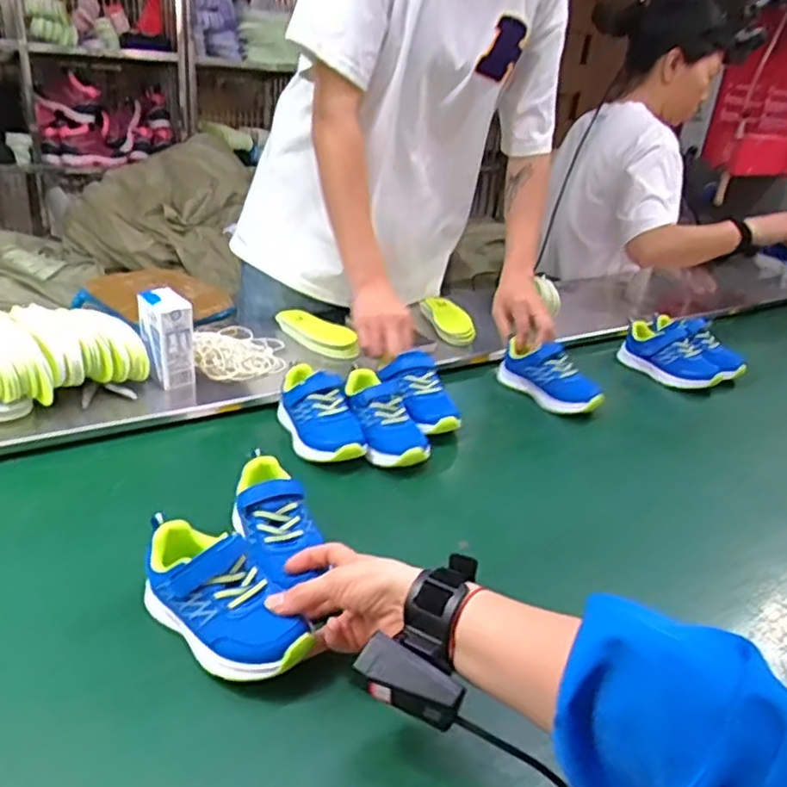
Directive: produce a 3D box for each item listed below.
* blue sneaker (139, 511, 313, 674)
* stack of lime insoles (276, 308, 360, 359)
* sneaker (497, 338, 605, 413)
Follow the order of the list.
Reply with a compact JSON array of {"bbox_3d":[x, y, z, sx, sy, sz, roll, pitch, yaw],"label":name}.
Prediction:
[{"bbox_3d":[-0.137,0.159,0.528,0.166,0.070,0.059,30,36,29],"label":"blue sneaker"},{"bbox_3d":[-0.111,-0.089,1.010,0.178,0.030,0.041,28,32,34],"label":"stack of lime insoles"},{"bbox_3d":[0.222,-0.025,0.986,0.068,0.068,0.159,-16,33,-35],"label":"sneaker"}]

